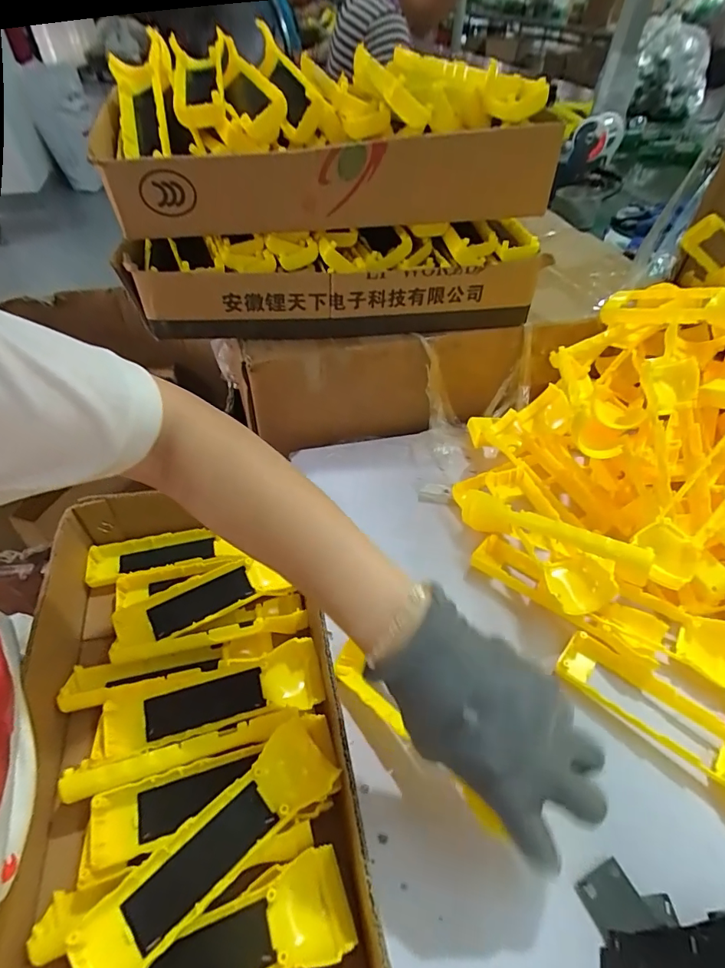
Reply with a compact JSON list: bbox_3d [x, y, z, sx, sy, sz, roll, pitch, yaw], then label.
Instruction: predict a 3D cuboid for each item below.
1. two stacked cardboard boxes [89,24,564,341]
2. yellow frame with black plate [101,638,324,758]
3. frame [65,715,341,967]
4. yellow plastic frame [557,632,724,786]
[{"bbox_3d":[-0.031,-0.299,0.495,0.413,0.202,0.225,-3,48,-6],"label":"two stacked cardboard boxes"},{"bbox_3d":[-0.116,0.165,0.365,0.162,0.032,0.047,-8,47,-9],"label":"yellow frame with black plate"},{"bbox_3d":[-0.090,0.226,0.292,0.046,0.022,0.161,35,55,27],"label":"frame"},{"bbox_3d":[0.225,0.175,0.345,0.158,0.025,0.051,32,54,26],"label":"yellow plastic frame"}]

